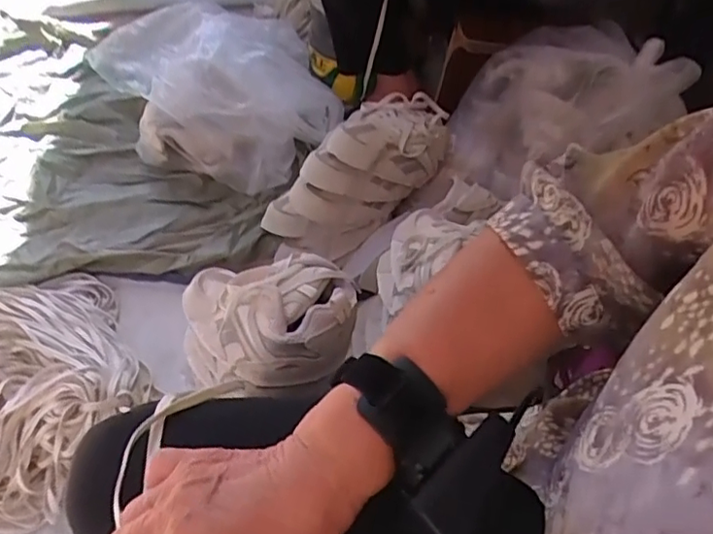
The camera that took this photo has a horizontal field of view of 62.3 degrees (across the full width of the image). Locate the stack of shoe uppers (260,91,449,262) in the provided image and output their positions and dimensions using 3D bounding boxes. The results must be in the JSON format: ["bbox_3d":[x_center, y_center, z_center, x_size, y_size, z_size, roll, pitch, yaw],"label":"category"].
[{"bbox_3d":[0.015,-0.144,0.934,0.312,0.168,0.114,-27,62,-25],"label":"stack of shoe uppers"}]

